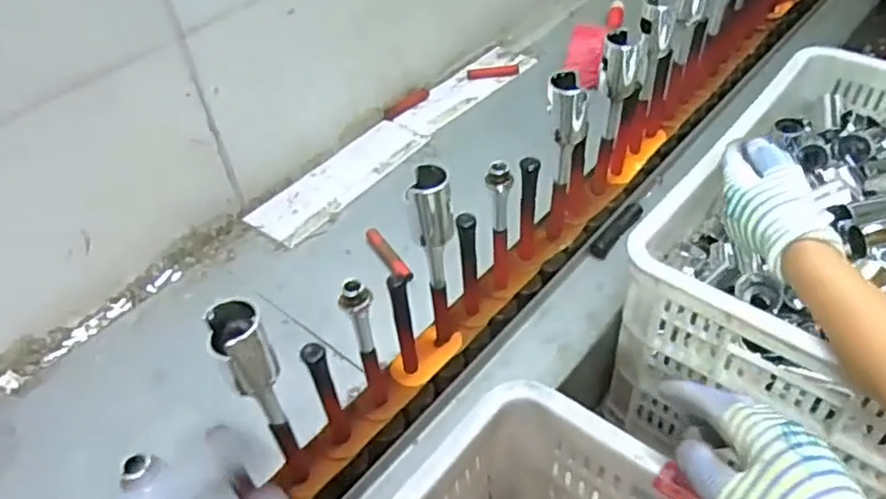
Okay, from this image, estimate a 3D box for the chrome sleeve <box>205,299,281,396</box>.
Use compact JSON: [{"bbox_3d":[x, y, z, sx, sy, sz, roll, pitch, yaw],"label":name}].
[{"bbox_3d":[-0.146,0.071,0.475,0.037,0.082,0.030,-29,50,-21],"label":"chrome sleeve"}]

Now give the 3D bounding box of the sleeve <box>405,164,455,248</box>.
[{"bbox_3d":[-0.012,-0.039,0.579,0.039,0.066,0.033,-7,45,-2],"label":"sleeve"}]

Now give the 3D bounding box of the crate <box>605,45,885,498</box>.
[{"bbox_3d":[0.475,0.020,0.771,0.339,0.257,0.513,29,55,30],"label":"crate"}]

